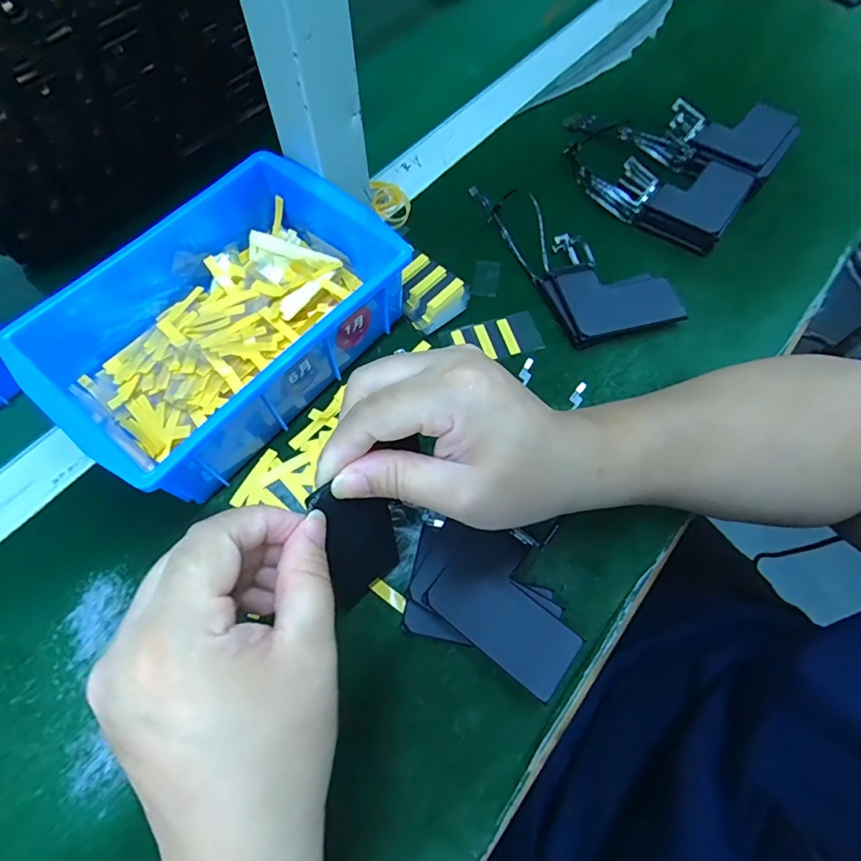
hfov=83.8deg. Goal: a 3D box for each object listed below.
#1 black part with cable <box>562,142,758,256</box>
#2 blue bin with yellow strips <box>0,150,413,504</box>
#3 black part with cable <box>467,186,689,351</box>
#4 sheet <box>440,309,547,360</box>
[{"bbox_3d":[0.176,-0.200,0.383,0.134,0.020,0.081,34,69,15],"label":"black part with cable"},{"bbox_3d":[-0.126,-0.067,0.297,0.138,0.068,0.201,36,69,16],"label":"blue bin with yellow strips"},{"bbox_3d":[0.106,-0.137,0.356,0.080,0.024,0.169,-19,66,-9],"label":"black part with cable"},{"bbox_3d":[0.042,-0.065,0.332,0.067,0.004,0.033,-12,65,-6],"label":"sheet"}]

